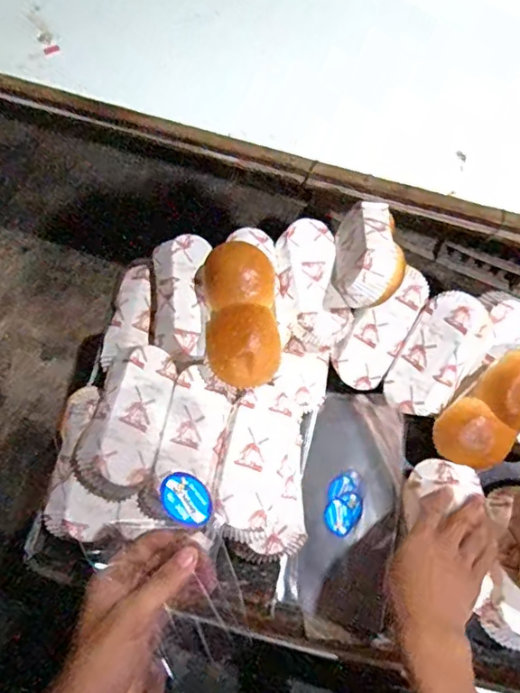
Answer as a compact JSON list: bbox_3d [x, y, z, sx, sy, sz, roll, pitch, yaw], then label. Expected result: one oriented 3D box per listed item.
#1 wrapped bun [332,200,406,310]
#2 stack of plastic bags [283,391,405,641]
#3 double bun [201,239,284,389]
[{"bbox_3d":[0.117,-0.101,0.574,0.044,0.071,0.133,27,44,-21],"label":"wrapped bun"},{"bbox_3d":[0.095,0.174,0.575,0.108,0.038,0.247,12,66,6],"label":"stack of plastic bags"},{"bbox_3d":[-0.016,-0.029,0.531,0.077,0.063,0.139,-6,66,-3],"label":"double bun"}]

